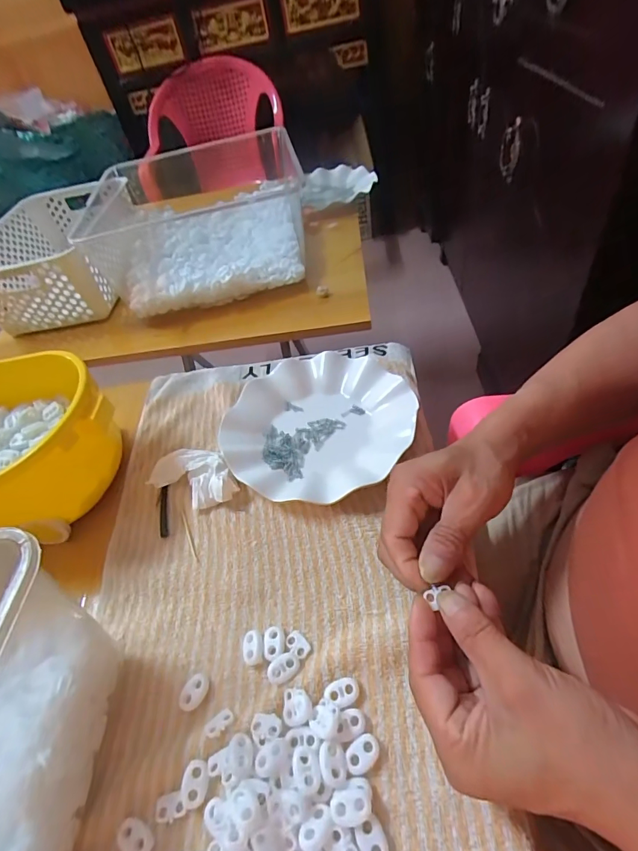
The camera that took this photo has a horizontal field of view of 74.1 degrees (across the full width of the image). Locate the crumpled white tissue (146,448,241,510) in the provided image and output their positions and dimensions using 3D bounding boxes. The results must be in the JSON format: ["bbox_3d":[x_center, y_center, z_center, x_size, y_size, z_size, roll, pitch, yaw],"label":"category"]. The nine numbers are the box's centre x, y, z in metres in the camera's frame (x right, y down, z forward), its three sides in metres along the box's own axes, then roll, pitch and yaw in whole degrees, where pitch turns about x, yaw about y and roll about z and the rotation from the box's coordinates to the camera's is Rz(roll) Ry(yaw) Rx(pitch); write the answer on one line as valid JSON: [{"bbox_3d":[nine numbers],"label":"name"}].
[{"bbox_3d":[-0.113,0.048,0.394,0.083,0.024,0.052,21,57,29],"label":"crumpled white tissue"}]

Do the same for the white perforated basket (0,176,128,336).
[{"bbox_3d":[-0.424,-0.284,0.701,0.207,0.105,0.307,-10,47,5],"label":"white perforated basket"}]

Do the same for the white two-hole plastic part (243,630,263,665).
[{"bbox_3d":[-0.046,0.157,0.298,0.015,0.010,0.021,-12,47,3],"label":"white two-hole plastic part"}]

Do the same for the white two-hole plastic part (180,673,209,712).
[{"bbox_3d":[-0.084,0.180,0.285,0.015,0.006,0.022,27,59,32],"label":"white two-hole plastic part"}]

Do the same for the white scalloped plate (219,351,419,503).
[{"bbox_3d":[0.000,-0.005,0.416,0.176,0.034,0.183,-7,48,7],"label":"white scalloped plate"}]

